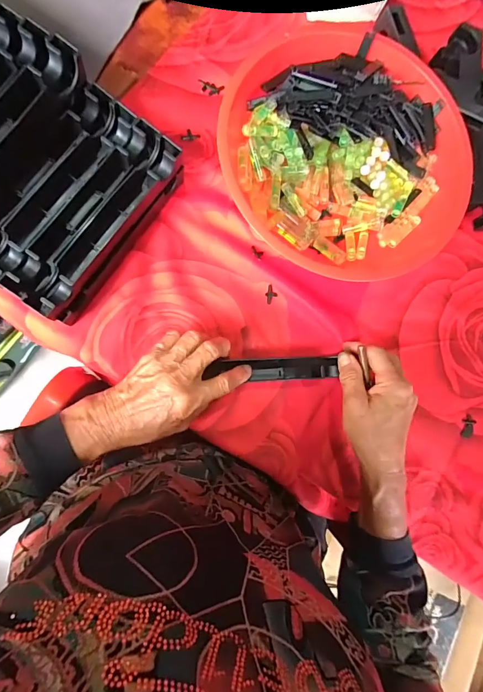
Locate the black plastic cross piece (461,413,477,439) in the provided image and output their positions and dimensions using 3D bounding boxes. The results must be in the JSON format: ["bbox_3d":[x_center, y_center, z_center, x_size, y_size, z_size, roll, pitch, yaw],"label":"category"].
[{"bbox_3d":[0.265,0.094,0.431,0.018,0.004,0.027,12,83,-7],"label":"black plastic cross piece"}]

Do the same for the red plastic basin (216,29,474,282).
[{"bbox_3d":[0.104,-0.186,0.379,0.240,0.070,0.226,1,85,-8],"label":"red plastic basin"}]

